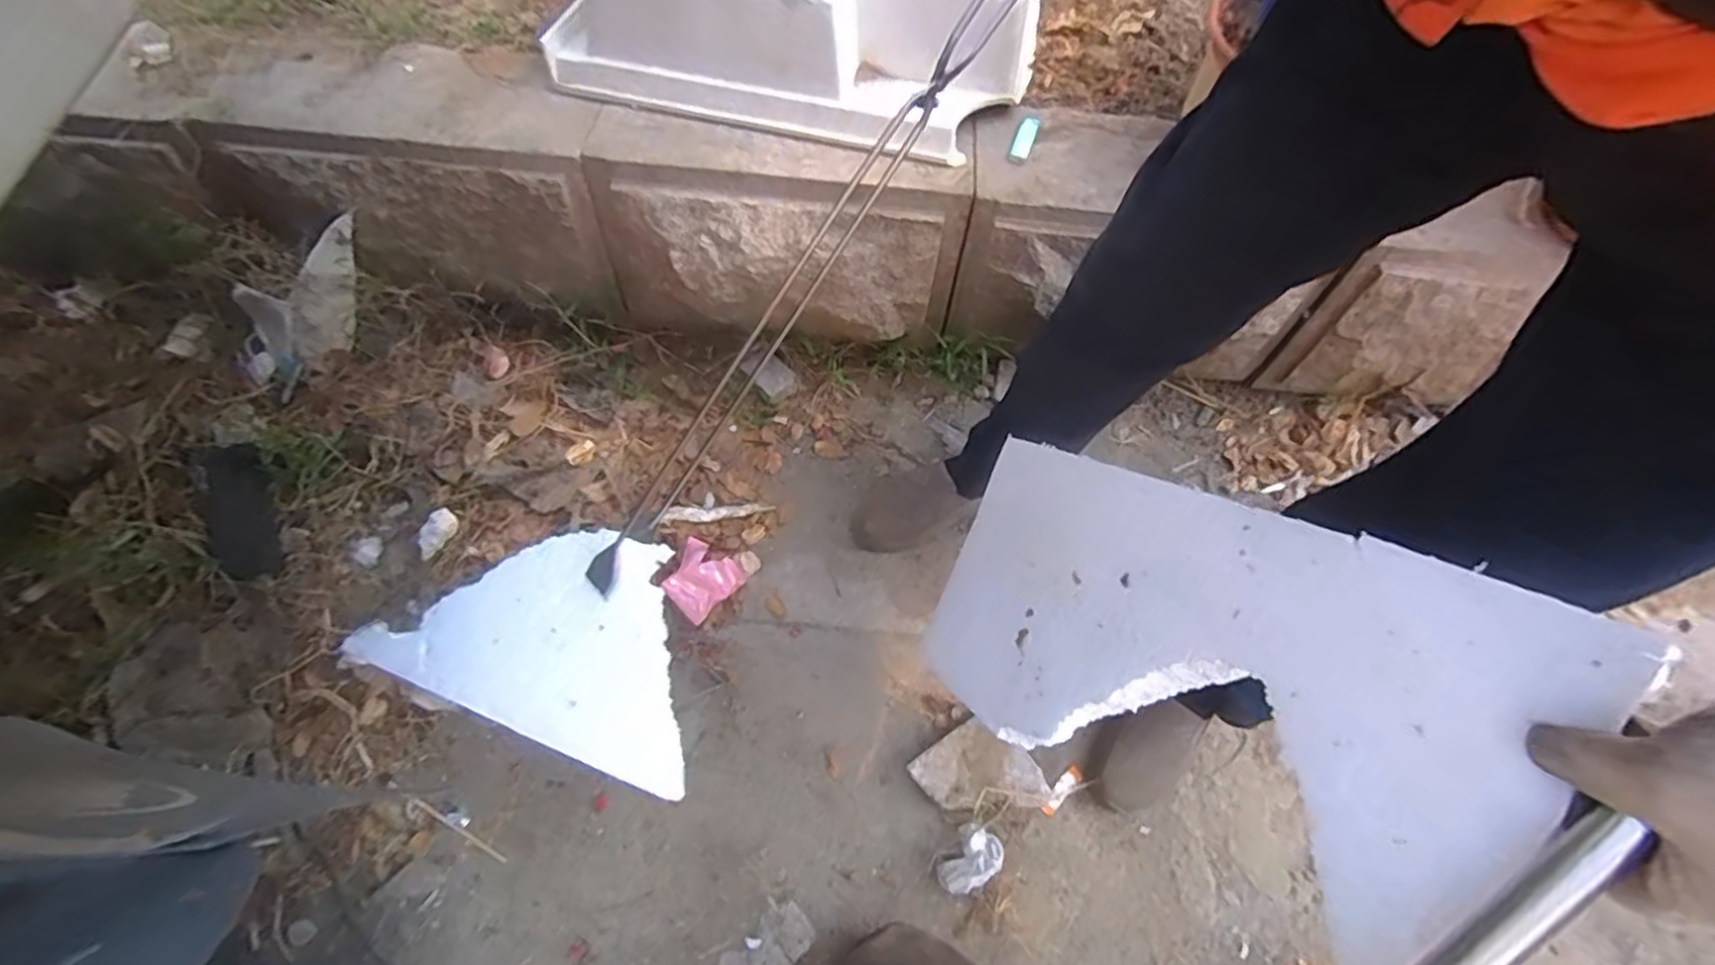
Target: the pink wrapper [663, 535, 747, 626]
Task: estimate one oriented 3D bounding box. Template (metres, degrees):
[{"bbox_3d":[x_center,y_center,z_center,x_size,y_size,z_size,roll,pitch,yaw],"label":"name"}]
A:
[{"bbox_3d":[-0.214,0.127,0.975,0.096,0.027,0.091,39,68,17],"label":"pink wrapper"}]

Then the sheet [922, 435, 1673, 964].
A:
[{"bbox_3d":[0.232,0.133,0.611,0.025,0.541,0.269,22,94,-26],"label":"sheet"}]

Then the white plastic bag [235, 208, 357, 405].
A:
[{"bbox_3d":[-0.722,-0.236,0.942,0.081,0.100,0.240,24,82,11],"label":"white plastic bag"}]

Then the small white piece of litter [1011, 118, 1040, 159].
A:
[{"bbox_3d":[0.220,-0.452,0.945,0.023,0.007,0.075,18,63,8],"label":"small white piece of litter"}]

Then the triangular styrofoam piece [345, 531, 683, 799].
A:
[{"bbox_3d":[-0.263,0.119,0.621,0.299,0.045,0.174,20,64,9],"label":"triangular styrofoam piece"}]

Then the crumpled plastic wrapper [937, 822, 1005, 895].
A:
[{"bbox_3d":[0.127,0.427,0.812,0.053,0.038,0.073,32,66,14],"label":"crumpled plastic wrapper"}]

